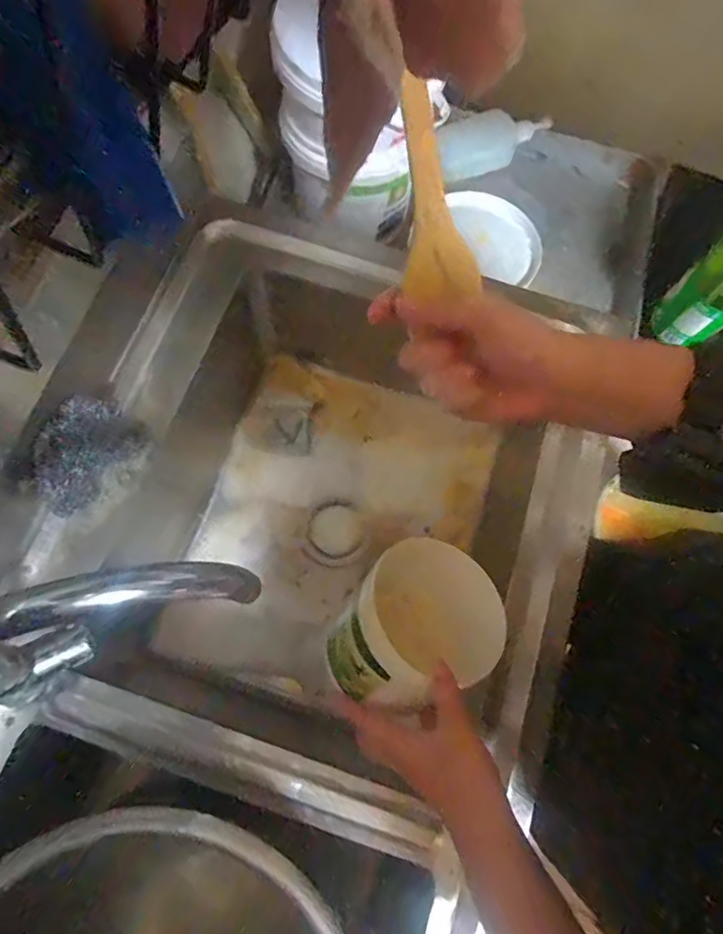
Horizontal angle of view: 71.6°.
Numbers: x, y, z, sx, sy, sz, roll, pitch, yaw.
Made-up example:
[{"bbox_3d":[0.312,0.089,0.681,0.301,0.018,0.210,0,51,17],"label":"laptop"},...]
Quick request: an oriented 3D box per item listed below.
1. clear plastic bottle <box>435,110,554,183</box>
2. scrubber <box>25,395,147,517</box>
[{"bbox_3d":[0.215,-0.541,0.835,0.200,0.059,0.075,-19,75,-8],"label":"clear plastic bottle"},{"bbox_3d":[-0.277,-0.017,0.508,0.059,0.067,0.111,26,74,5],"label":"scrubber"}]

